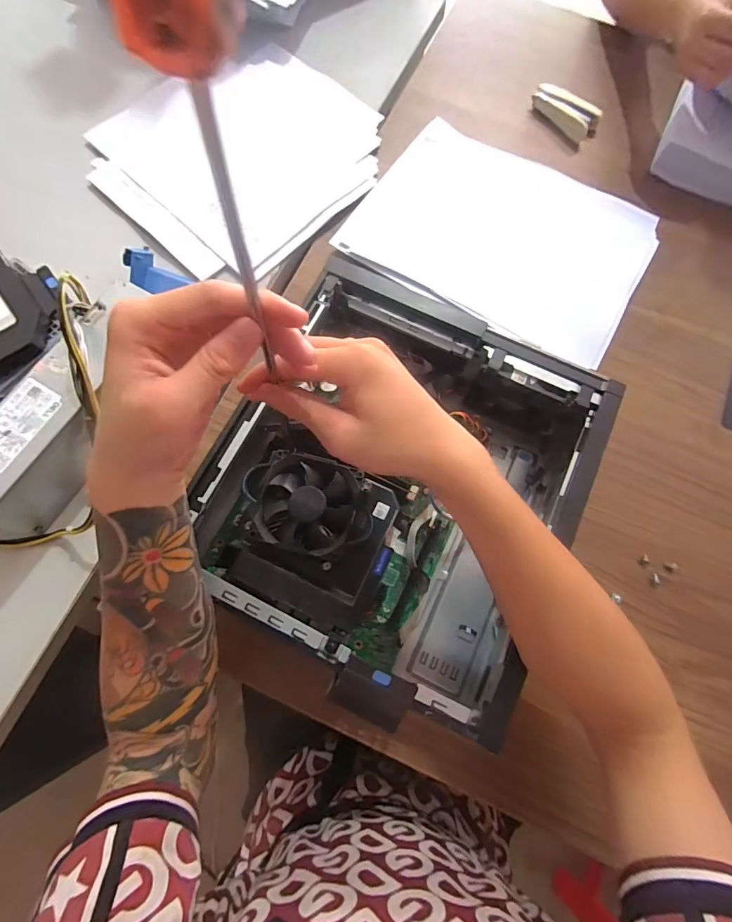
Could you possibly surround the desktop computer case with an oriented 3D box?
[{"bbox_3d":[0.025,0.020,0.393,0.288,0.090,0.324,27,74,6],"label":"desktop computer case"}]

